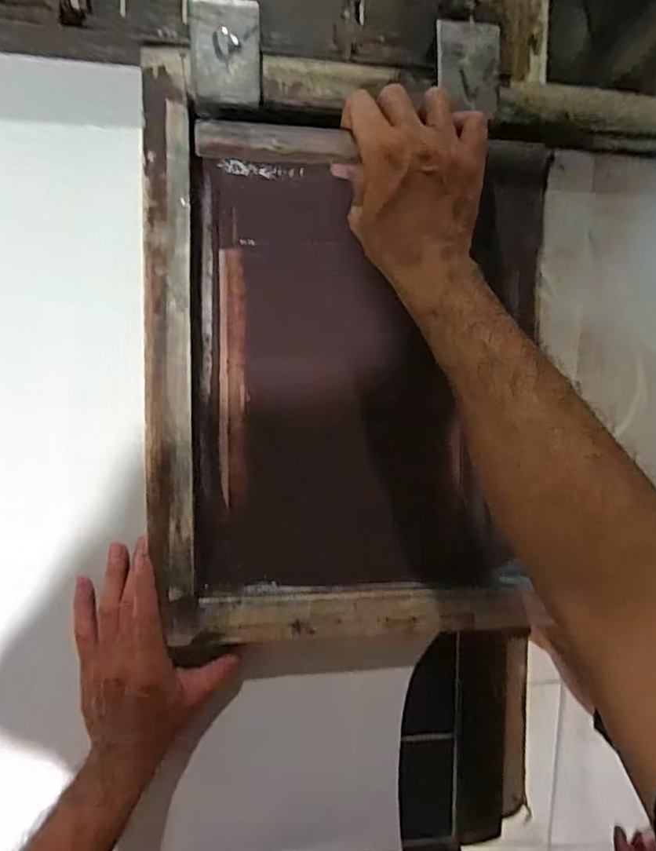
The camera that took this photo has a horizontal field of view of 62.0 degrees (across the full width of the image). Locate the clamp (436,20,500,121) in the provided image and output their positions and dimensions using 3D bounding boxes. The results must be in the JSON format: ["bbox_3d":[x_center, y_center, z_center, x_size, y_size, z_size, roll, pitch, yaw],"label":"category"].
[{"bbox_3d":[0.115,-0.289,0.441,0.051,0.009,0.069,-2,92,-6],"label":"clamp"}]

